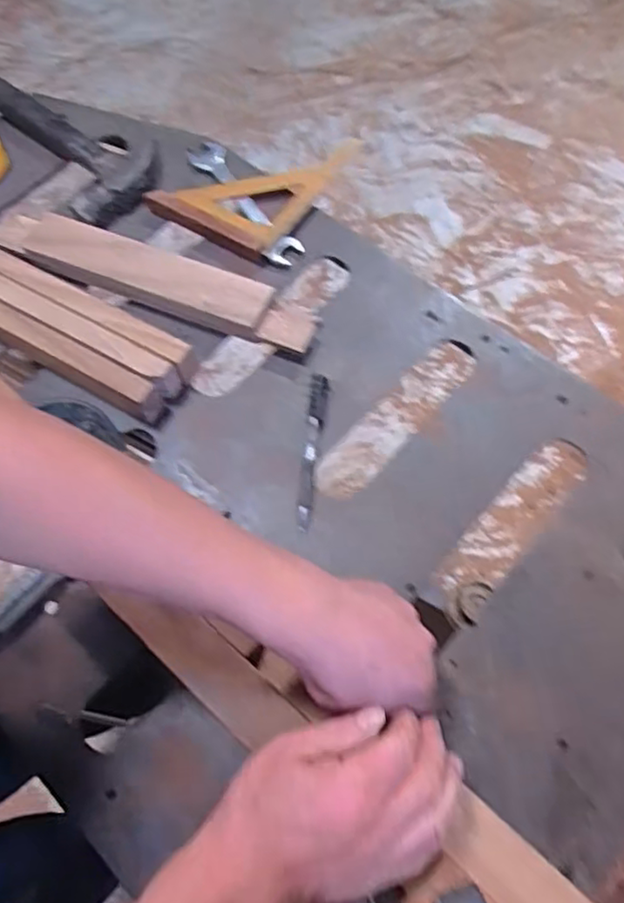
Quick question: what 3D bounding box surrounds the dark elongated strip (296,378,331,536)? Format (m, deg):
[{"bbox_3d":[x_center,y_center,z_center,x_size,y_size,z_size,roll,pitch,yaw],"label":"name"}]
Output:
[{"bbox_3d":[0.002,-0.003,0.537,0.015,0.007,0.138,5,65,5],"label":"dark elongated strip"}]

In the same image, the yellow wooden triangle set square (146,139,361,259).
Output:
[{"bbox_3d":[-0.050,-0.281,0.651,0.128,0.028,0.189,32,71,16],"label":"yellow wooden triangle set square"}]

